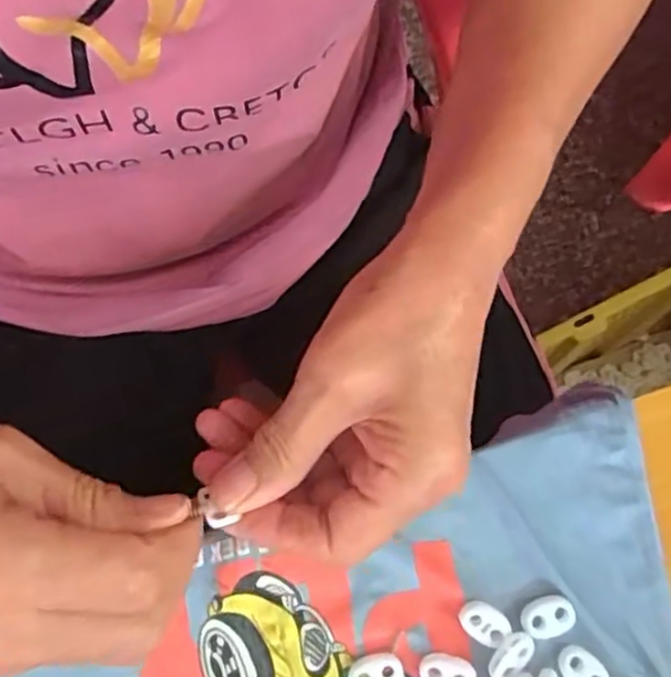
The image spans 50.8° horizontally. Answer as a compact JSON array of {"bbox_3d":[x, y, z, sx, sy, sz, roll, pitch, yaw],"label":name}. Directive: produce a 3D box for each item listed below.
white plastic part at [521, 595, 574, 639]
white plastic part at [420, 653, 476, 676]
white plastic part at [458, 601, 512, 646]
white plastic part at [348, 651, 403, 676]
[{"bbox_3d":[0.089,0.117,0.296,0.022,0.004,0.016,-14,76,-4],"label":"white plastic part"},{"bbox_3d":[0.046,0.138,0.290,0.022,0.005,0.016,7,75,2],"label":"white plastic part"},{"bbox_3d":[0.062,0.118,0.294,0.020,0.005,0.015,42,79,10],"label":"white plastic part"},{"bbox_3d":[0.017,0.139,0.292,0.022,0.004,0.016,-15,76,-4],"label":"white plastic part"}]

